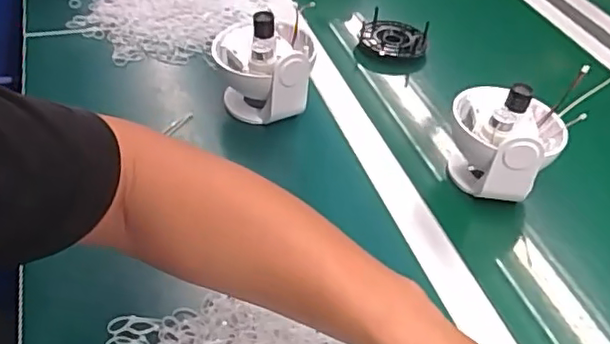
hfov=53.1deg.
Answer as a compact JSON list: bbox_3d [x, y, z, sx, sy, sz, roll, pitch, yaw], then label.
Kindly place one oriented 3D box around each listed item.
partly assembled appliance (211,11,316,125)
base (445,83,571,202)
[{"bbox_3d":[-0.049,-0.125,0.709,0.111,0.109,0.115,2,42,-4],"label":"partly assembled appliance"},{"bbox_3d":[0.210,-0.033,0.653,0.117,0.108,0.116,19,43,15],"label":"base"}]

